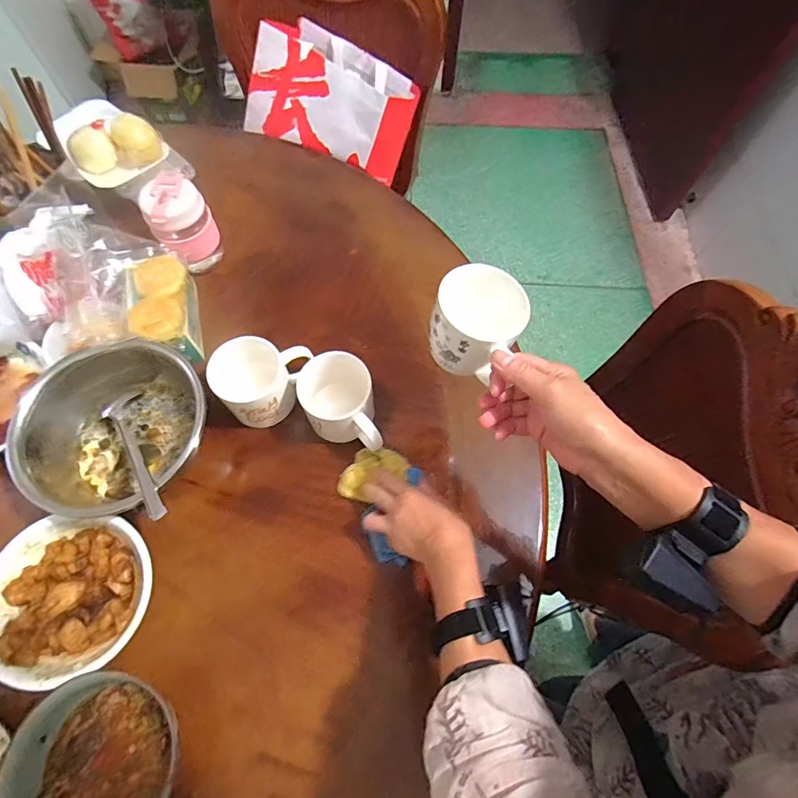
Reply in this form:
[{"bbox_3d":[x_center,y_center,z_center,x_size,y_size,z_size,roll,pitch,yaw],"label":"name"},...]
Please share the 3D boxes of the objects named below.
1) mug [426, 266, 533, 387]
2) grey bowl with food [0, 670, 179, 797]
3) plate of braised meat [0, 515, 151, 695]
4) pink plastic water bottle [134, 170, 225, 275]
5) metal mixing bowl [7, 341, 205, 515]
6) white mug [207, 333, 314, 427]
[{"bbox_3d":[0.069,-0.070,0.417,0.087,0.078,0.087,2,75,-9],"label":"mug"},{"bbox_3d":[-0.296,0.358,0.432,0.153,0.053,0.147,0,66,0],"label":"grey bowl with food"},{"bbox_3d":[-0.366,0.219,0.491,0.175,0.040,0.165,0,66,0],"label":"plate of braised meat"},{"bbox_3d":[-0.316,-0.248,0.659,0.087,0.129,0.090,-35,71,-15],"label":"pink plastic water bottle"},{"bbox_3d":[-0.345,0.037,0.554,0.207,0.088,0.214,41,72,16],"label":"metal mixing bowl"},{"bbox_3d":[-0.175,-0.022,0.587,0.128,0.098,0.089,-20,67,-9],"label":"white mug"}]

